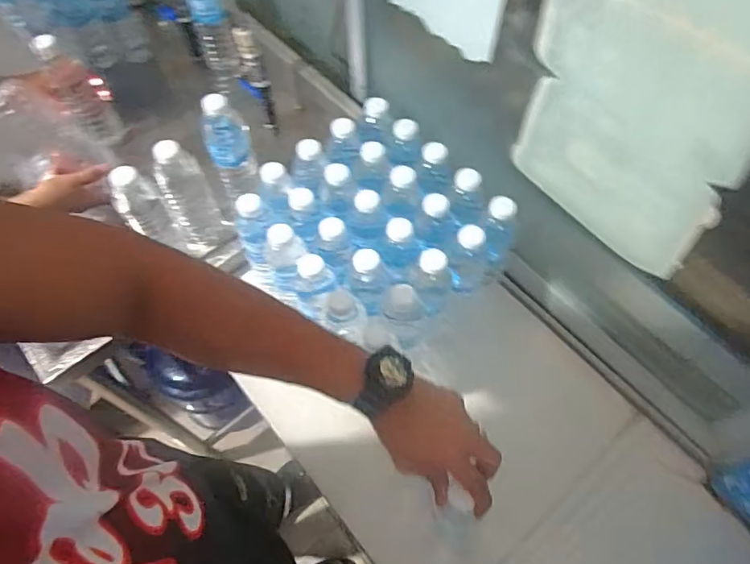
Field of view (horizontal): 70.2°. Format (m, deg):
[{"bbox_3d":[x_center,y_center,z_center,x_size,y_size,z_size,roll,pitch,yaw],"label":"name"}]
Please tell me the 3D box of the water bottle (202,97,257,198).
[{"bbox_3d":[-0.226,-0.206,0.832,0.065,0.192,0.055,-18,63,-9],"label":"water bottle"}]

